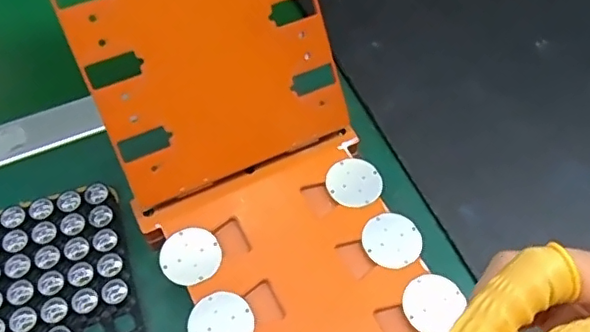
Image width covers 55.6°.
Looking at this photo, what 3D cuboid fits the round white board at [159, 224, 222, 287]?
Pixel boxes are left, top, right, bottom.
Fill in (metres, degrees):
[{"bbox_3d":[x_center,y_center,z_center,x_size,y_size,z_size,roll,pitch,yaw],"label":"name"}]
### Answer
[{"bbox_3d":[-0.069,0.059,0.369,0.038,0.004,0.039,-1,58,1],"label":"round white board"}]

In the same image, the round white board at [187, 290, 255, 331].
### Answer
[{"bbox_3d":[-0.046,0.098,0.346,0.039,0.004,0.038,1,58,-1],"label":"round white board"}]

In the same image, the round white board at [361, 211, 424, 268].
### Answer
[{"bbox_3d":[0.065,0.050,0.378,0.038,0.004,0.039,-1,60,2],"label":"round white board"}]

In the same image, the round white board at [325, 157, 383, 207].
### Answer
[{"bbox_3d":[0.043,0.012,0.403,0.038,0.004,0.039,0,62,0],"label":"round white board"}]

